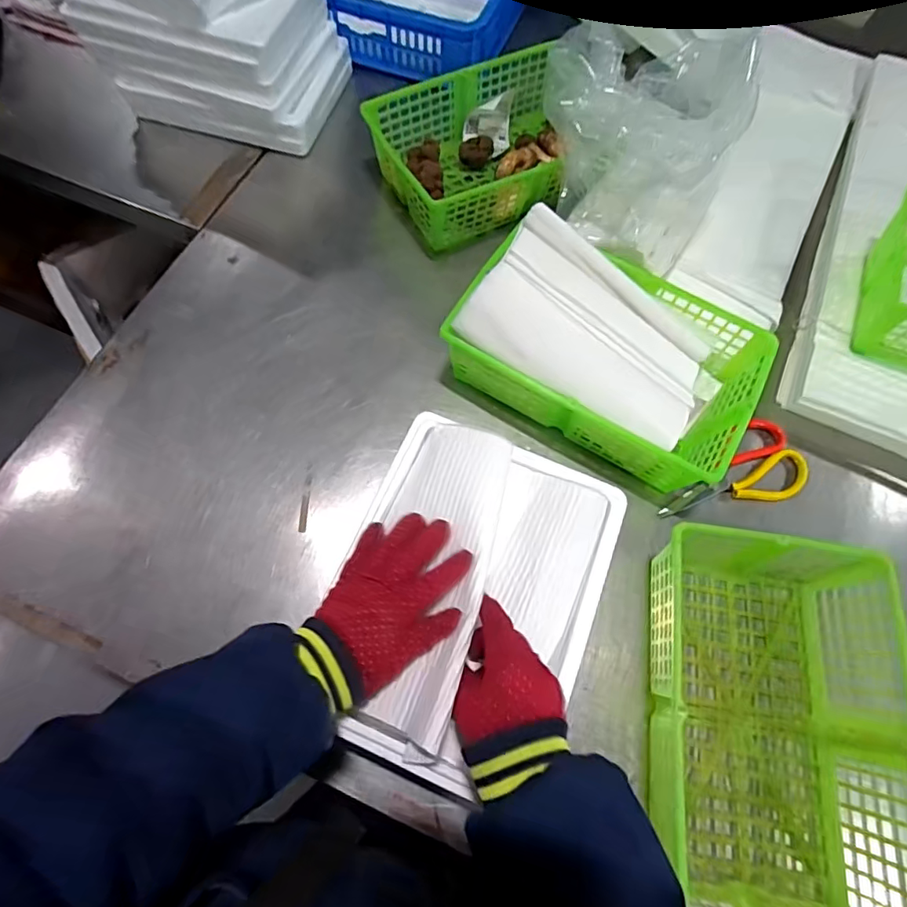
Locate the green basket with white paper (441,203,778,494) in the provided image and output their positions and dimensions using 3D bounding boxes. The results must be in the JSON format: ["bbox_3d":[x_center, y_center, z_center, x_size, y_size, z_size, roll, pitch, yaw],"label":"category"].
[{"bbox_3d":[0.186,-0.125,0.625,0.344,0.134,0.218,29,71,9],"label":"green basket with white paper"}]

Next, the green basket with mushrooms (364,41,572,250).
[{"bbox_3d":[0.039,-0.450,0.773,0.287,0.098,0.227,-28,72,-12],"label":"green basket with mushrooms"}]

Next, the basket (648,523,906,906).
[{"bbox_3d":[0.304,0.265,0.509,0.220,0.128,0.346,9,69,2],"label":"basket"}]

